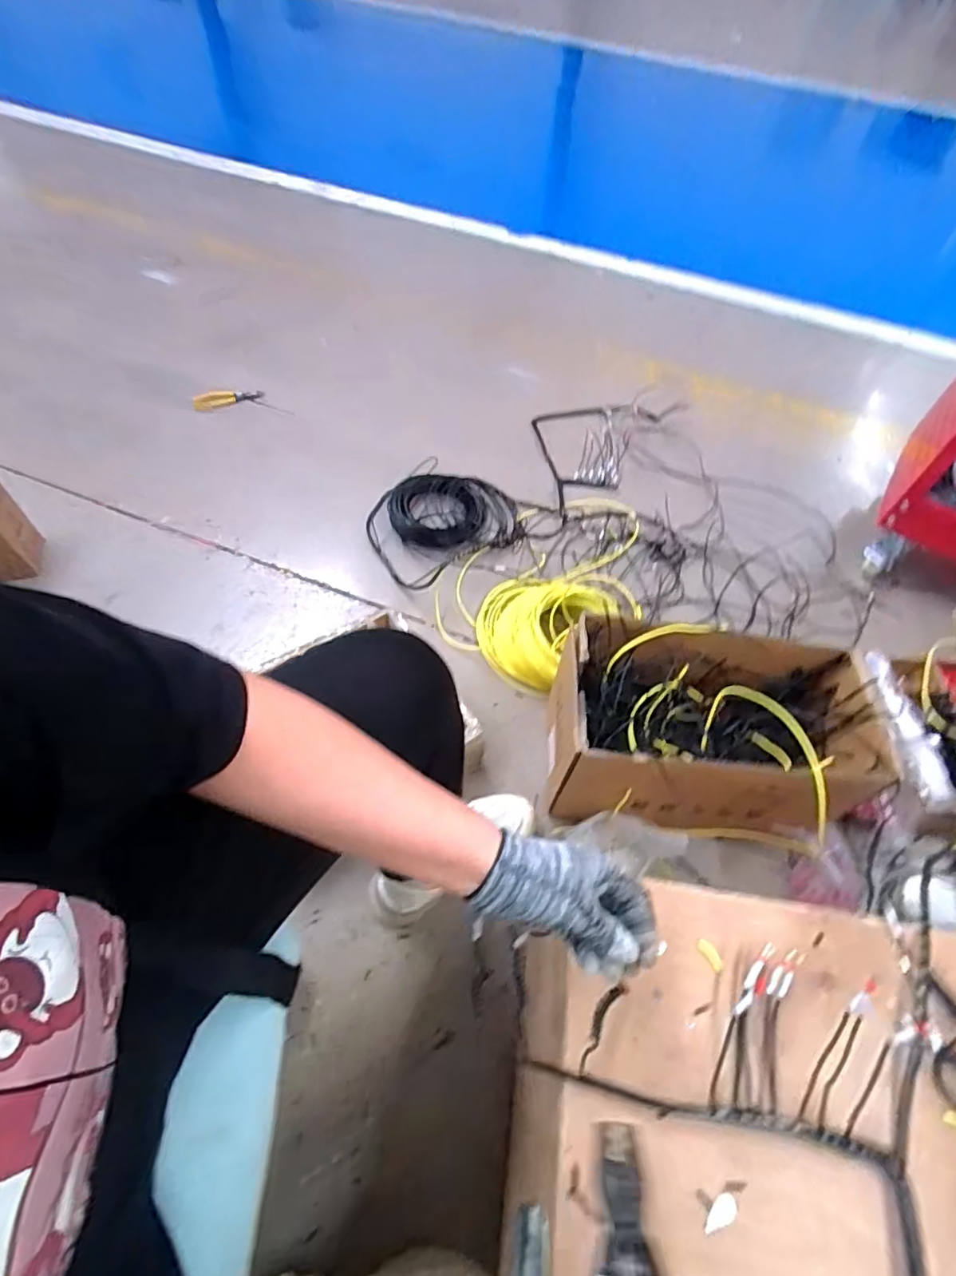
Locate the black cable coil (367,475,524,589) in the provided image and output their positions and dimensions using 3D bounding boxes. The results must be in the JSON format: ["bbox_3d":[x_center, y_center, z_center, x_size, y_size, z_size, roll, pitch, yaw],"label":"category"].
[{"bbox_3d":[-0.068,-0.244,1.170,0.315,0.054,0.260,-30,63,-23],"label":"black cable coil"}]

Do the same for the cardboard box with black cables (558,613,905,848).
[{"bbox_3d":[0.315,0.139,0.813,0.386,0.204,0.224,7,56,0],"label":"cardboard box with black cables"}]

